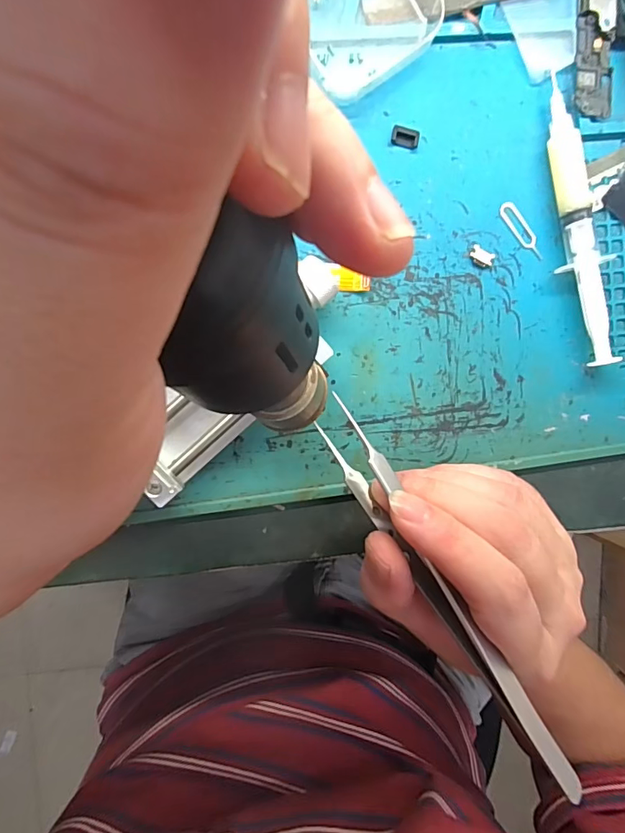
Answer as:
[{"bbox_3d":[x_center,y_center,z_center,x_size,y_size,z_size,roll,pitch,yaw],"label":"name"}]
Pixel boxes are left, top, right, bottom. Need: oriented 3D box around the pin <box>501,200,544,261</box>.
[{"bbox_3d":[0.104,-0.091,0.230,0.008,0.004,0.033,-38,98,2],"label":"pin"}]

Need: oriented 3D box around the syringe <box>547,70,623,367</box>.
[{"bbox_3d":[0.128,-0.092,0.225,0.018,0.014,0.135,-15,96,-4],"label":"syringe"}]

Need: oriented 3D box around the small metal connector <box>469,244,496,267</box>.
[{"bbox_3d":[0.083,-0.078,0.227,0.012,0.004,0.008,23,92,-7],"label":"small metal connector"}]

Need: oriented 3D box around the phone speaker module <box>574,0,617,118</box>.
[{"bbox_3d":[0.134,-0.178,0.219,0.018,0.006,0.066,-1,95,-6],"label":"phone speaker module"}]

